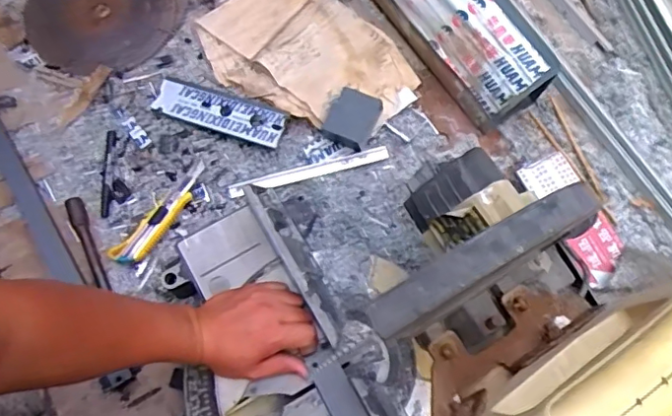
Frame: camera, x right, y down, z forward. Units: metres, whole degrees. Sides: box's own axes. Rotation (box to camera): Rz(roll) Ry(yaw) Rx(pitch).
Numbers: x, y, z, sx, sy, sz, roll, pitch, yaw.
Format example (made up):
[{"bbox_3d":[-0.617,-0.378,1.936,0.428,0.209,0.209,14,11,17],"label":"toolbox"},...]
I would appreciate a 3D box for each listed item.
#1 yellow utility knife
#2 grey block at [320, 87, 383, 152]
[{"bbox_3d":[-0.245,0.011,0.792,0.038,0.015,0.176,40,77,13],"label":"yellow utility knife"},{"bbox_3d":[0.024,-0.133,0.829,0.069,0.021,0.079,25,75,9],"label":"grey block"}]

